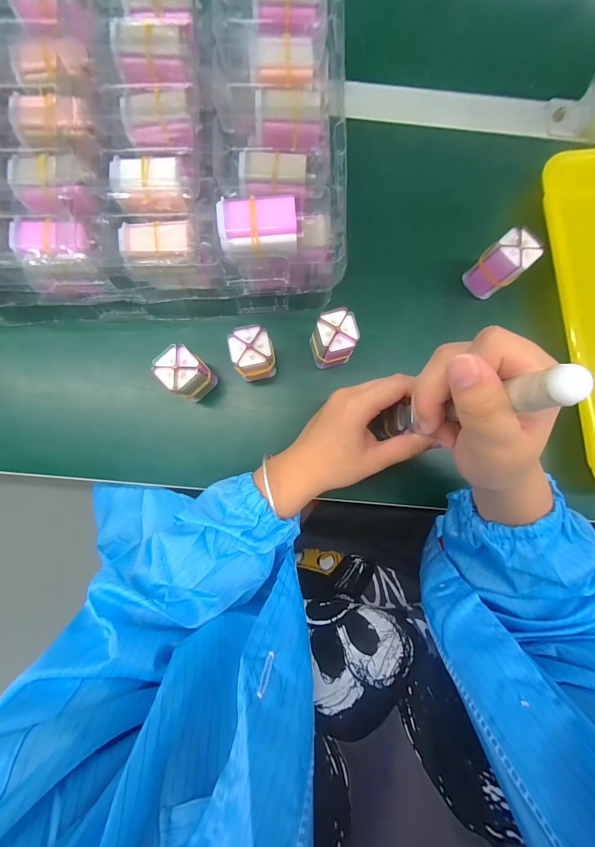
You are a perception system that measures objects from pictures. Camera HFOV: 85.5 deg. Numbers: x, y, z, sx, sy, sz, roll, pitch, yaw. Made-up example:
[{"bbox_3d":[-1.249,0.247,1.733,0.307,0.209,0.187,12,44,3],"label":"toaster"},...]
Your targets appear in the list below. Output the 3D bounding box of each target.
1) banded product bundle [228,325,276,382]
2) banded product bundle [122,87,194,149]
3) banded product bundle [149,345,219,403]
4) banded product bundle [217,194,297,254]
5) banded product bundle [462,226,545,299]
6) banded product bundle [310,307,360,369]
[{"bbox_3d":[-0.038,-0.060,0.297,0.035,0.059,0.040,-10,86,-2],"label":"banded product bundle"},{"bbox_3d":[-0.116,-0.253,0.268,0.055,0.018,0.039,1,86,-1],"label":"banded product bundle"},{"bbox_3d":[-0.099,-0.044,0.293,0.035,0.060,0.035,41,86,1],"label":"banded product bundle"},{"bbox_3d":[-0.028,-0.140,0.239,0.054,0.033,0.033,-2,86,-2],"label":"banded product bundle"},{"bbox_3d":[0.188,-0.147,0.301,0.036,0.061,0.030,44,86,2],"label":"banded product bundle"},{"bbox_3d":[0.032,-0.072,0.295,0.039,0.055,0.041,-16,87,-3],"label":"banded product bundle"}]

